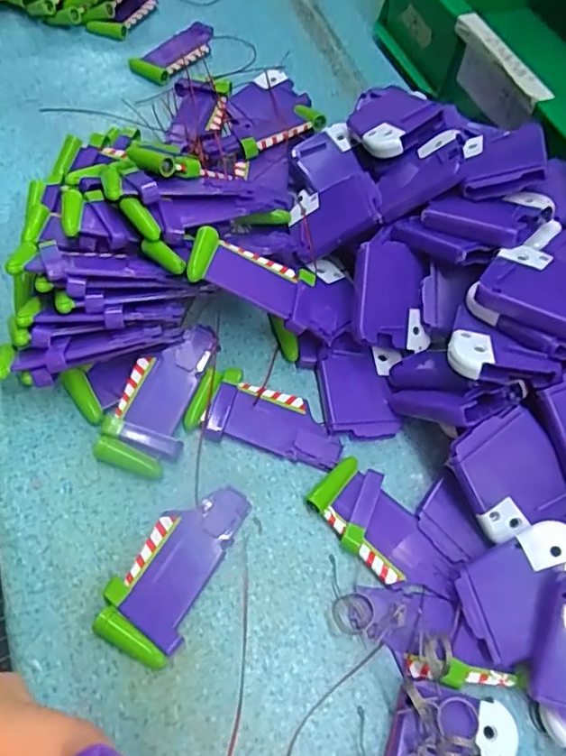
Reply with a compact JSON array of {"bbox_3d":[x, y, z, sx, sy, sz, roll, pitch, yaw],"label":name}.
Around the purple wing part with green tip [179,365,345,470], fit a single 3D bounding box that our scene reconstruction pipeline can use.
[{"bbox_3d":[-0.008,0.023,0.328,0.086,0.011,0.040,18,61,7],"label":"purple wing part with green tip"}]

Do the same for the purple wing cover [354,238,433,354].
[{"bbox_3d":[0.062,-0.047,0.330,0.048,0.006,0.060,-1,88,-20],"label":"purple wing cover"}]

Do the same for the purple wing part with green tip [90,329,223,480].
[{"bbox_3d":[-0.070,0.009,0.329,0.040,0.015,0.093,16,60,5],"label":"purple wing part with green tip"}]

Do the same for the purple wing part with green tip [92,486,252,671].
[{"bbox_3d":[-0.053,0.093,0.287,0.040,0.012,0.090,27,62,11],"label":"purple wing part with green tip"}]

